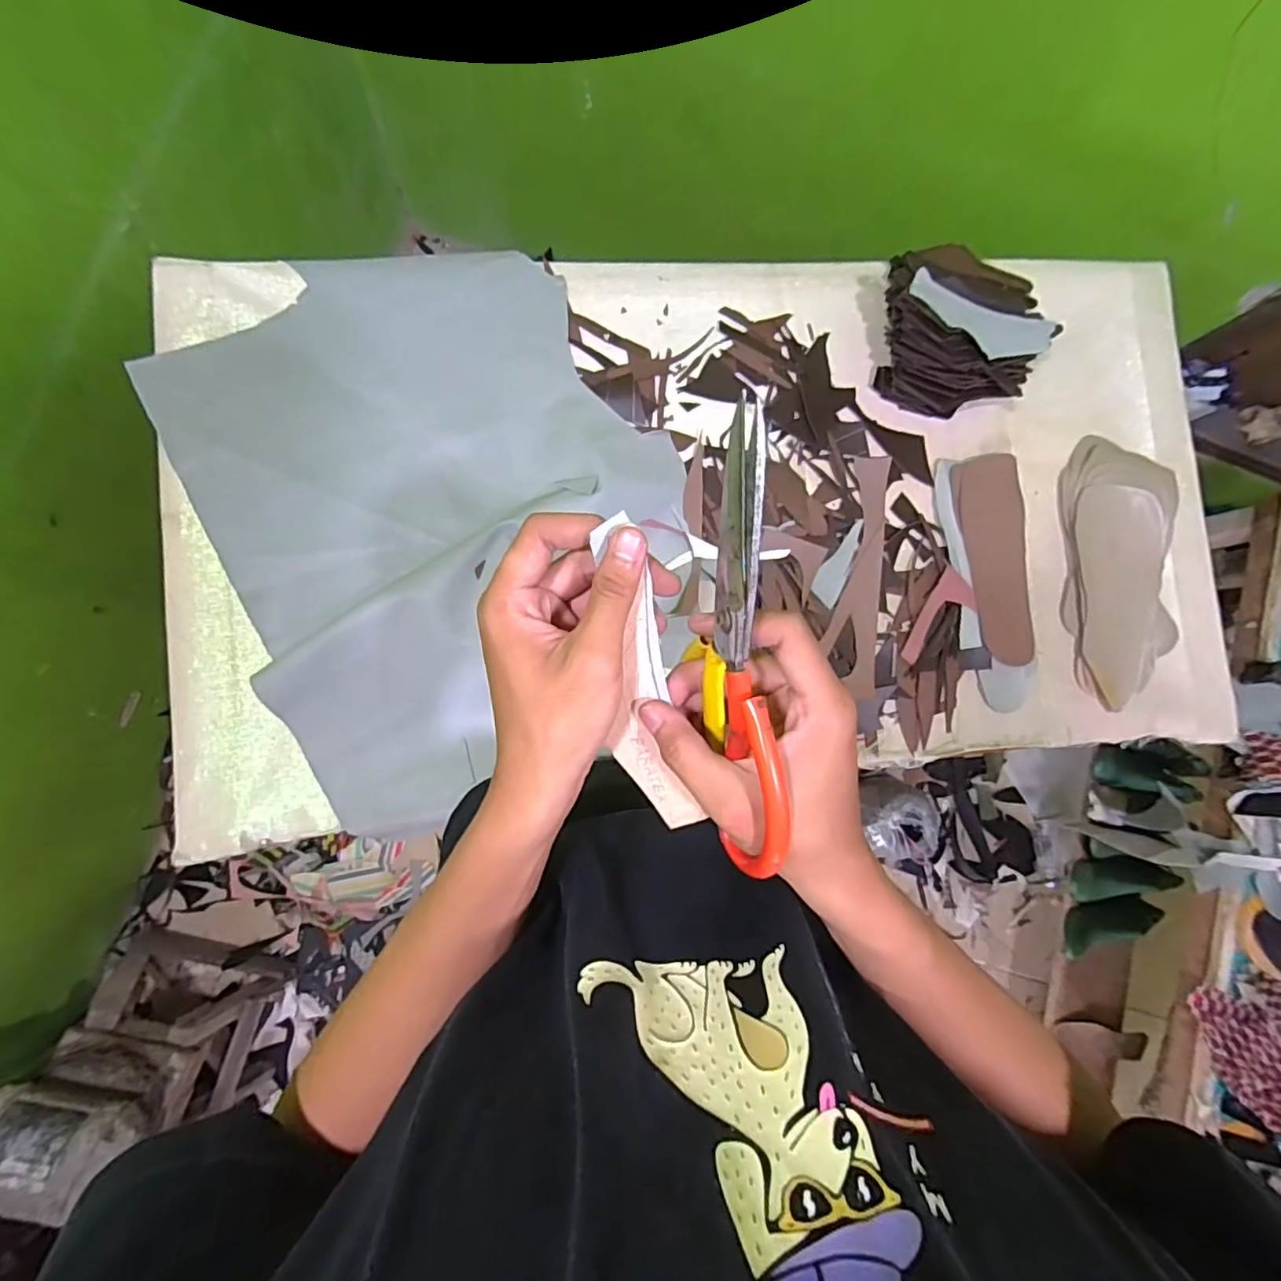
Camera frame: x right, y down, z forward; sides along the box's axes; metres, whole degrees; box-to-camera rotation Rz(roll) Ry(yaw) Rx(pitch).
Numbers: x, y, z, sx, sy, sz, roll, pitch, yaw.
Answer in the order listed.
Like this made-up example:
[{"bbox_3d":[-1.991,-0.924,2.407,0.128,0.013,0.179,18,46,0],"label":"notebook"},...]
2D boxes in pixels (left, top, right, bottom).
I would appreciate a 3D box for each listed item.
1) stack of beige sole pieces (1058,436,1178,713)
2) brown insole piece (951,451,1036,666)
[{"bbox_3d":[0.575,-0.086,0.710,0.132,0.034,0.312,2,84,-8],"label":"stack of beige sole pieces"},{"bbox_3d":[0.428,-0.097,0.701,0.086,0.008,0.244,-10,88,-10],"label":"brown insole piece"}]

